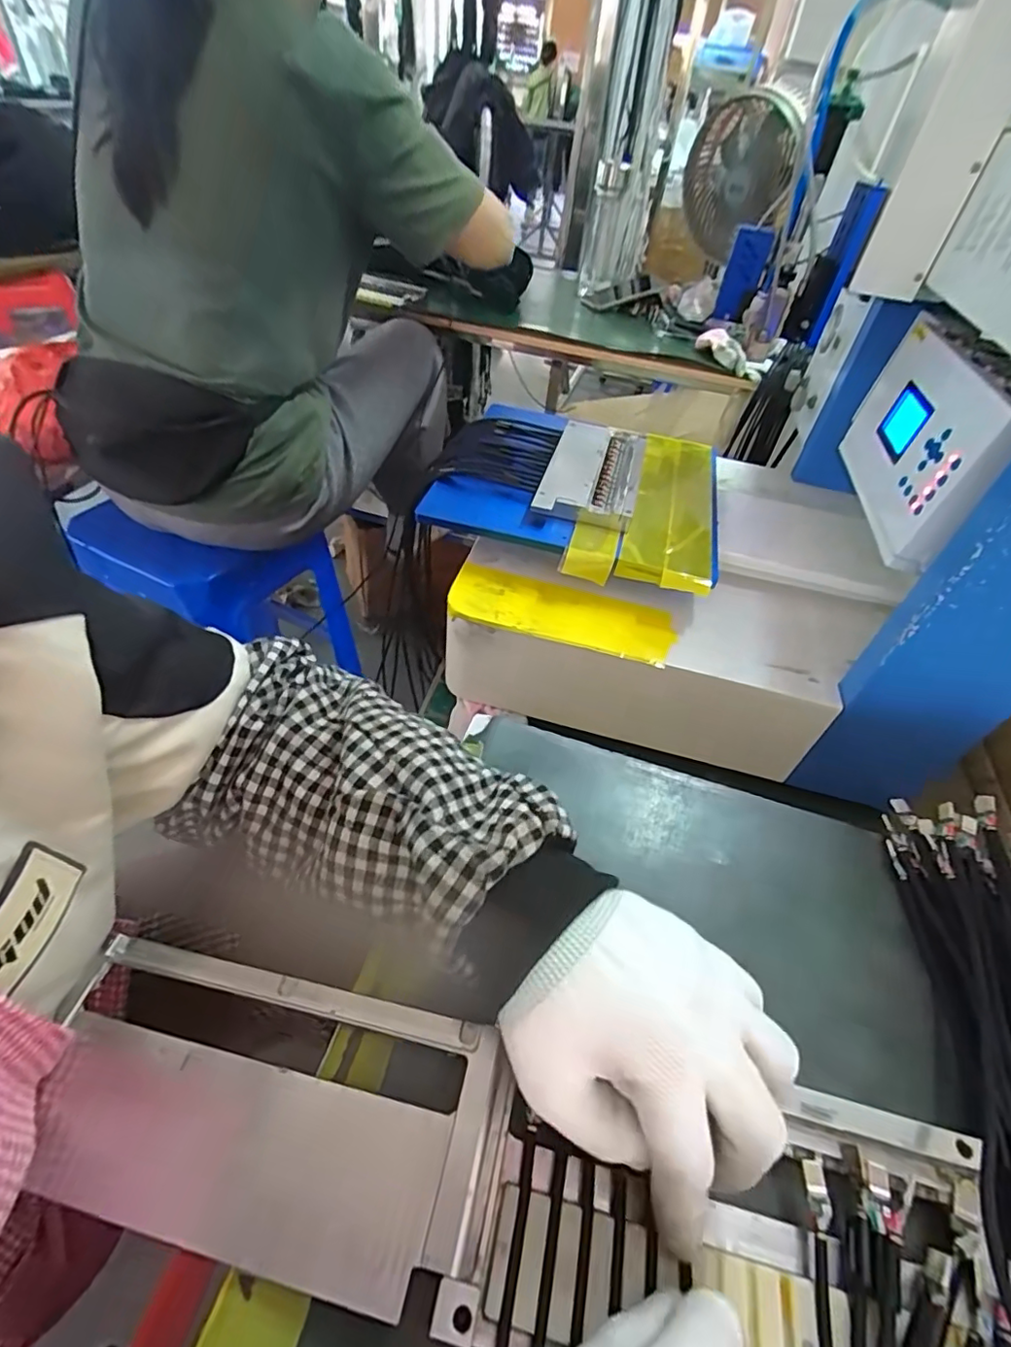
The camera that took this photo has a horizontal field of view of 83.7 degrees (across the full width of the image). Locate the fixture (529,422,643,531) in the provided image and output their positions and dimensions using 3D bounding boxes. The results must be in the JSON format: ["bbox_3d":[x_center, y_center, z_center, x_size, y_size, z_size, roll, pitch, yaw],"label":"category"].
[{"bbox_3d":[0.096,-0.219,0.615,0.097,0.024,0.195,14,46,7],"label":"fixture"}]

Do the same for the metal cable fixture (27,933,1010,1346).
[{"bbox_3d":[-0.006,0.186,0.212,0.363,0.025,0.090,10,48,6],"label":"metal cable fixture"}]

